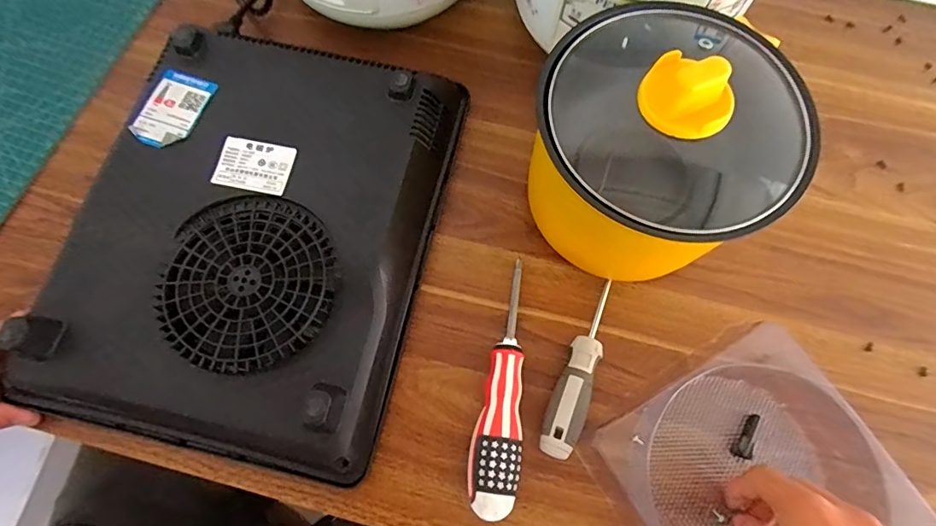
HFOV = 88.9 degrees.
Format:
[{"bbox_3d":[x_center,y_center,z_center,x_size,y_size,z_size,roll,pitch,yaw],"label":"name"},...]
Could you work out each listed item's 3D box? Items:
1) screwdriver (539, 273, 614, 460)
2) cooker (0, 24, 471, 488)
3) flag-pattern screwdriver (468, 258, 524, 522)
[{"bbox_3d":[0.084,0.074,0.351,0.025,0.022,0.135,21,72,6],"label":"screwdriver"},{"bbox_3d":[-0.160,-0.020,0.362,0.250,0.054,0.311,12,71,3],"label":"cooker"},{"bbox_3d":[0.026,0.086,0.347,0.032,0.036,0.174,8,71,2],"label":"flag-pattern screwdriver"}]

